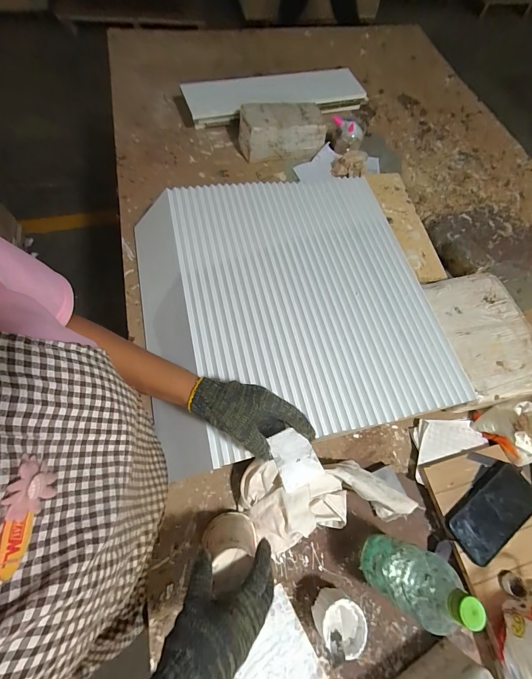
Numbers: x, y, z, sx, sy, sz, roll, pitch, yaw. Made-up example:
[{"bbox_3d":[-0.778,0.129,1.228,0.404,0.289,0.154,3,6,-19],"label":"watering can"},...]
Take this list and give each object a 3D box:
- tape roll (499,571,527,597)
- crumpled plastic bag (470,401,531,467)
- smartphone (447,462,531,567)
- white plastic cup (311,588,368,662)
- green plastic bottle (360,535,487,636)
[{"bbox_3d":[0.389,0.385,0.480,0.033,0.012,0.030,6,65,-1],"label":"tape roll"},{"bbox_3d":[0.471,0.162,0.568,0.095,0.091,0.126,-26,70,-14],"label":"crumpled plastic bag"},{"bbox_3d":[0.391,0.295,0.520,0.166,0.013,0.083,-33,76,-12],"label":"smartphone"},{"bbox_3d":[0.103,0.404,0.443,0.058,0.067,0.067,-42,74,-19],"label":"white plastic cup"},{"bbox_3d":[0.197,0.326,0.417,0.073,0.196,0.082,34,68,11],"label":"green plastic bottle"}]

